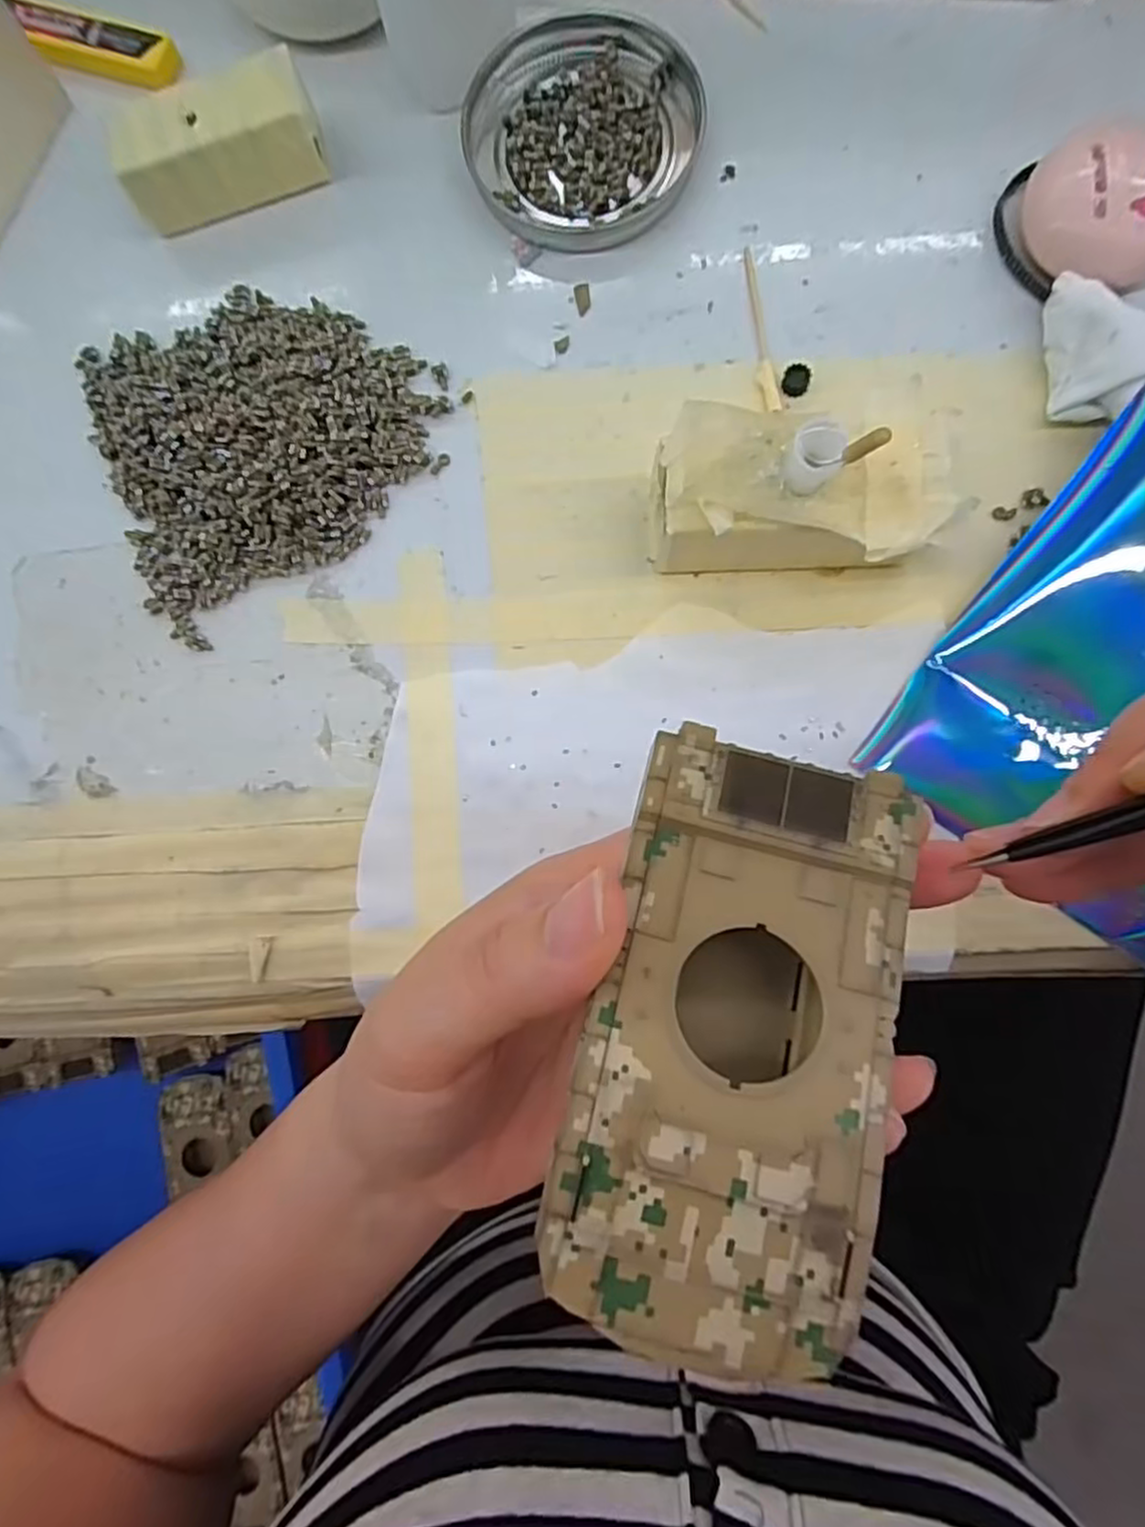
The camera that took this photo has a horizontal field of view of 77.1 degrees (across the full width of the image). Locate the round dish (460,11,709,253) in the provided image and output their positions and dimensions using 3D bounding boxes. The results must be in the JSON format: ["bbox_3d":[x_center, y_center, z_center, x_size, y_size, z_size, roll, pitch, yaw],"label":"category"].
[{"bbox_3d":[0.004,-0.216,0.245,0.078,0.010,0.079,-1,83,5],"label":"round dish"}]

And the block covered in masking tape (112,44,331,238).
[{"bbox_3d":[-0.116,-0.204,0.241,0.064,0.027,0.024,-19,82,3],"label":"block covered in masking tape"}]

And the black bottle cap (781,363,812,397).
[{"bbox_3d":[0.072,-0.124,0.232,0.009,0.004,0.008,11,84,7],"label":"black bottle cap"}]

